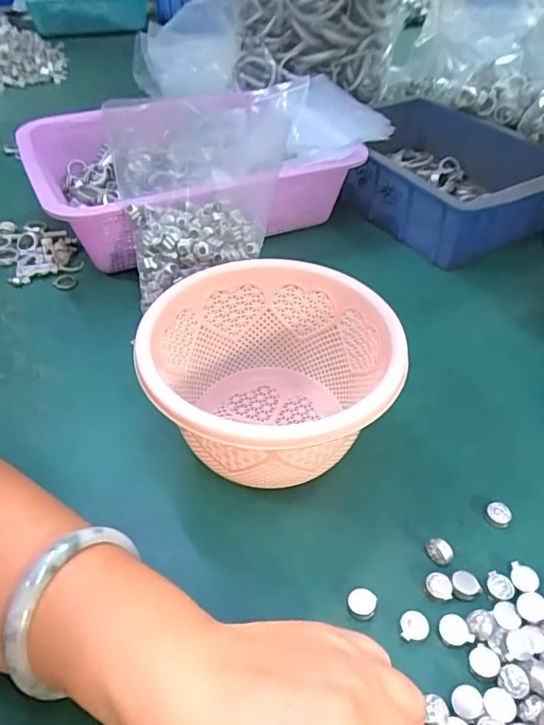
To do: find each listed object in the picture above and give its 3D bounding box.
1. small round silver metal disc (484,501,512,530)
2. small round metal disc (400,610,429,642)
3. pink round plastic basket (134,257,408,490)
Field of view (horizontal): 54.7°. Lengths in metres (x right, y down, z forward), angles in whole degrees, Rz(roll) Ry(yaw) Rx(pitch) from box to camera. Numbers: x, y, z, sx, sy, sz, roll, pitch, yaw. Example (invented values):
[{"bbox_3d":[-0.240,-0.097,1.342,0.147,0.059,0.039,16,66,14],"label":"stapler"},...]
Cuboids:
[{"bbox_3d":[0.134,0.090,0.311,0.014,0.008,0.014,0,44,0],"label":"small round silver metal disc"},{"bbox_3d":[0.072,0.133,0.264,0.013,0.004,0.014,0,44,0],"label":"small round metal disc"},{"bbox_3d":[0.000,0.016,0.323,0.140,0.091,0.141,0,44,0],"label":"pink round plastic basket"}]

